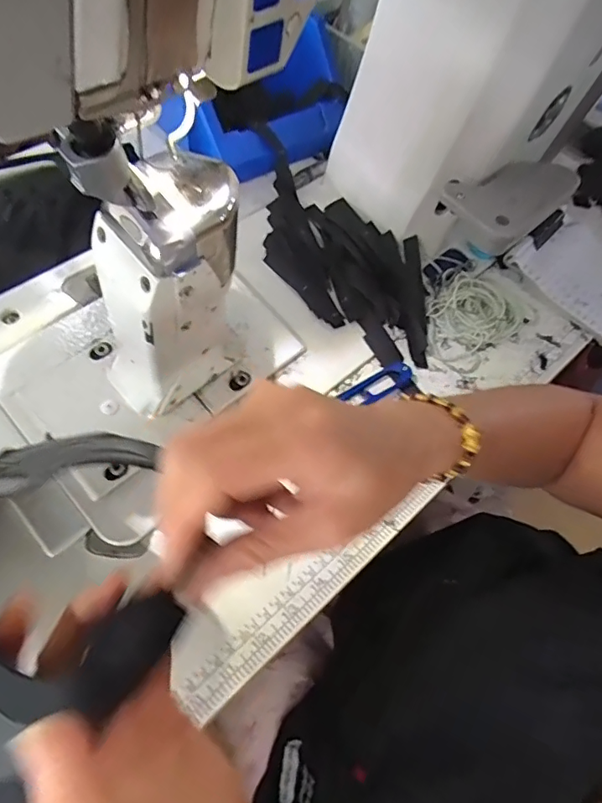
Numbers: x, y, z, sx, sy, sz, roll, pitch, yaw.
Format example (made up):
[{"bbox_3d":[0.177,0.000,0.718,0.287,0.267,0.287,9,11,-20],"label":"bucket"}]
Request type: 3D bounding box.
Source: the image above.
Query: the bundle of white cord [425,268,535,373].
[{"bbox_3d":[0.155,-0.075,0.462,0.082,0.009,0.101,28,63,12],"label":"bundle of white cord"}]

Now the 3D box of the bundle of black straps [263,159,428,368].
[{"bbox_3d":[0.041,-0.131,0.483,0.216,0.028,0.117,38,65,16],"label":"bundle of black straps"}]

